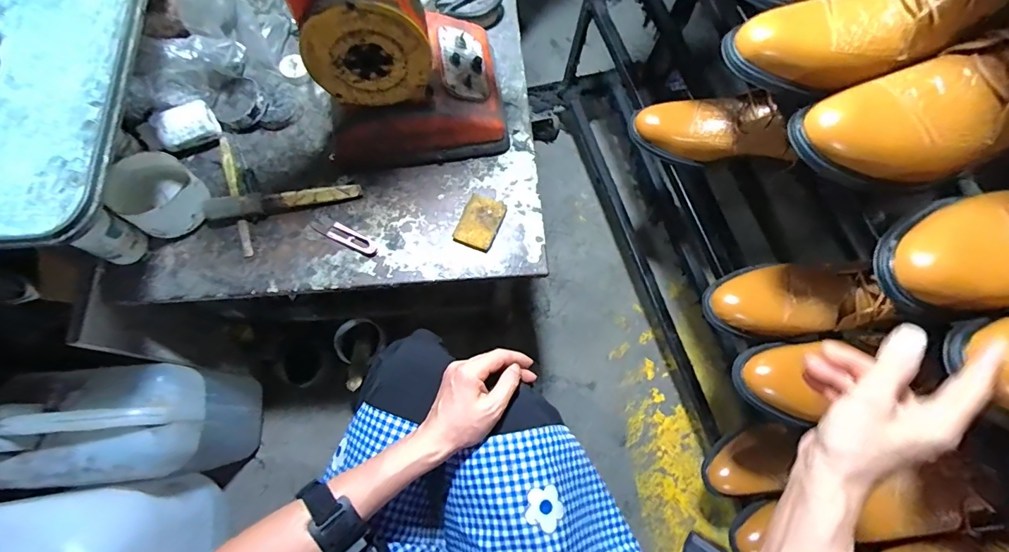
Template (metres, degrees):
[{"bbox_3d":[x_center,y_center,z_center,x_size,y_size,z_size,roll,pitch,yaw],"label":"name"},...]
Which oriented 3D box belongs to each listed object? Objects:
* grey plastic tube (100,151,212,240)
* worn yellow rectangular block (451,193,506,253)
[{"bbox_3d":[-0.418,-0.097,0.527,0.084,0.056,0.087,1,70,-2],"label":"grey plastic tube"},{"bbox_3d":[-0.032,-0.070,0.583,0.052,0.015,0.073,21,71,5],"label":"worn yellow rectangular block"}]

